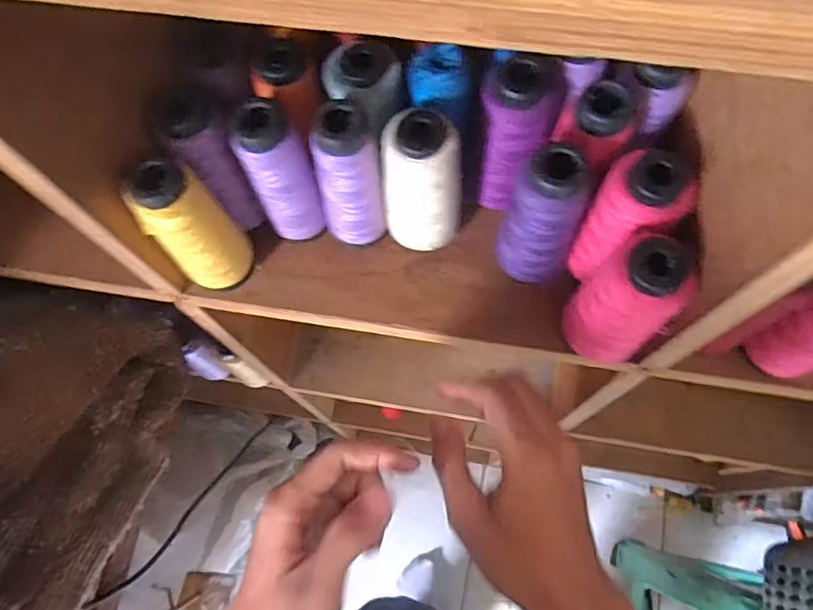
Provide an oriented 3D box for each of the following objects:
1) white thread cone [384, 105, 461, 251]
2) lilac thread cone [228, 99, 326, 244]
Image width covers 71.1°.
[{"bbox_3d":[0.010,-0.077,0.359,0.046,0.106,0.042,-1,70,2],"label":"white thread cone"},{"bbox_3d":[-0.080,-0.082,0.365,0.037,0.111,0.034,-24,71,-6],"label":"lilac thread cone"}]

